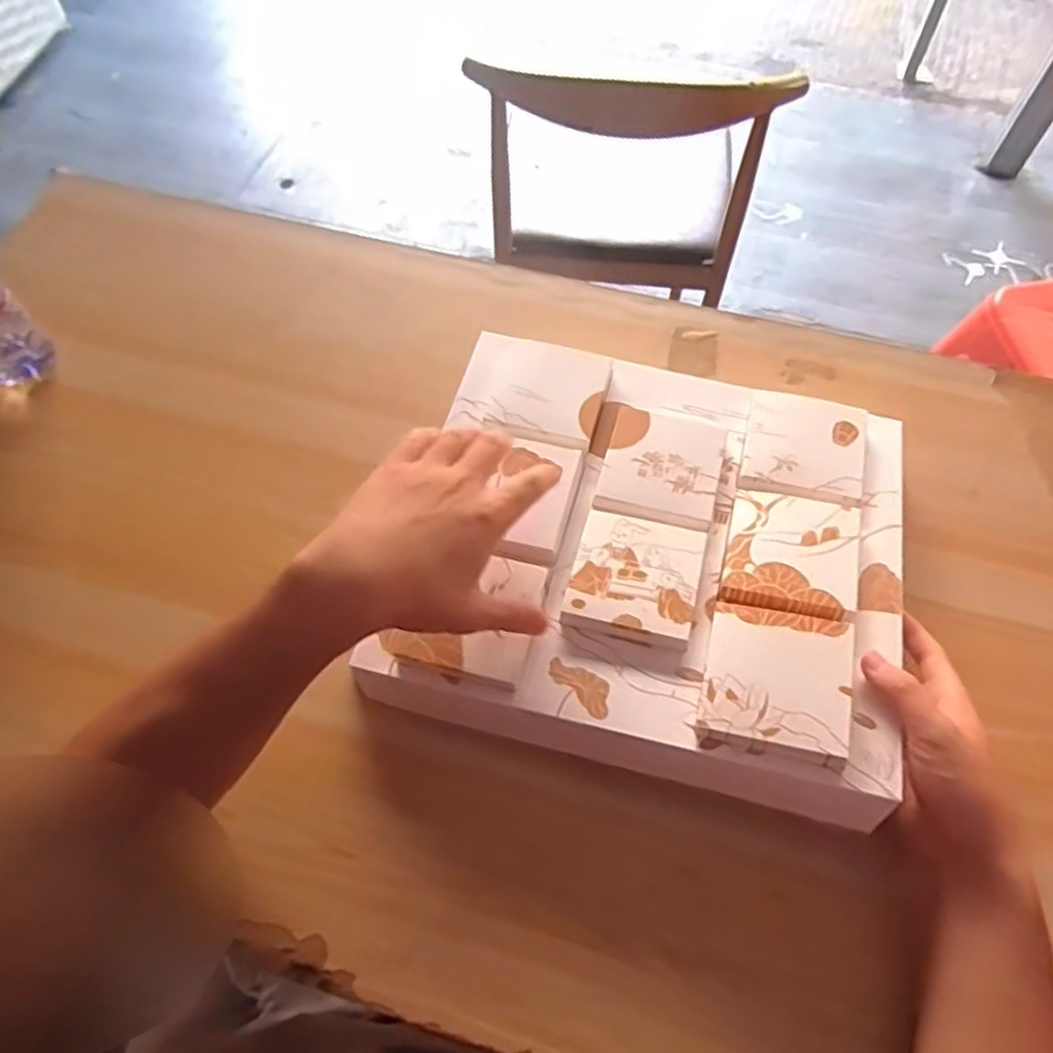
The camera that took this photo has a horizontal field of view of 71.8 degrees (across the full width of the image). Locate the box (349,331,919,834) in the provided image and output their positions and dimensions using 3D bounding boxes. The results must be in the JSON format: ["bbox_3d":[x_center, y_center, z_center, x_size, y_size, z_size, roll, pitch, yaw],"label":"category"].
[{"bbox_3d":[0.087,0.006,0.509,0.332,0.056,0.307,15,63,7],"label":"box"}]

